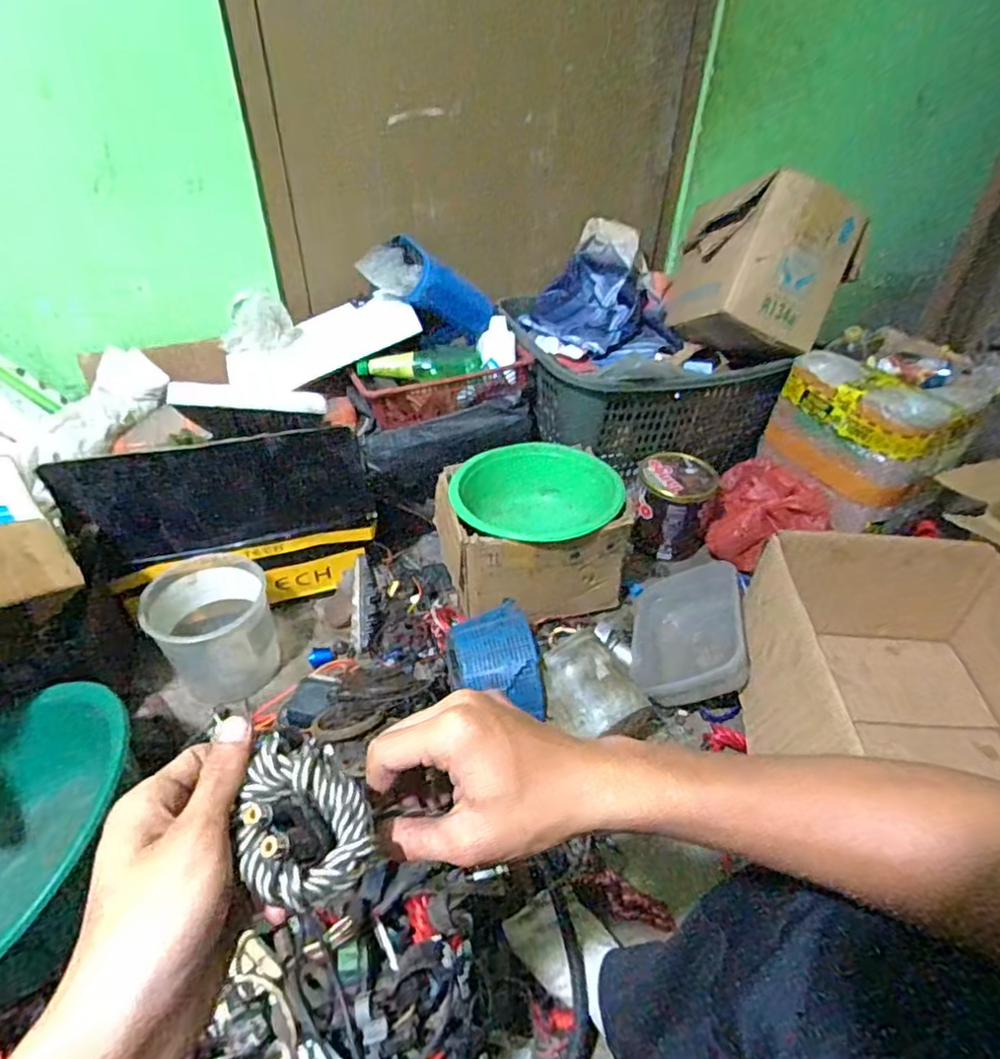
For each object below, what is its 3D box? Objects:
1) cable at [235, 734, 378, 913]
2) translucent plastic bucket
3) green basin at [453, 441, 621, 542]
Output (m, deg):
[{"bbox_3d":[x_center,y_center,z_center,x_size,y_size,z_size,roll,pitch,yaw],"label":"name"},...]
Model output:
[{"bbox_3d":[-0.088,0.126,0.271,0.052,0.023,0.069,-22,47,-26],"label":"cable"},{"bbox_3d":[-0.442,0.153,0.948,0.157,0.161,0.167,2,41,-1],"label":"translucent plastic bucket"},{"bbox_3d":[0.064,-0.043,1.048,0.271,0.097,0.271,2,41,-1],"label":"green basin"}]

